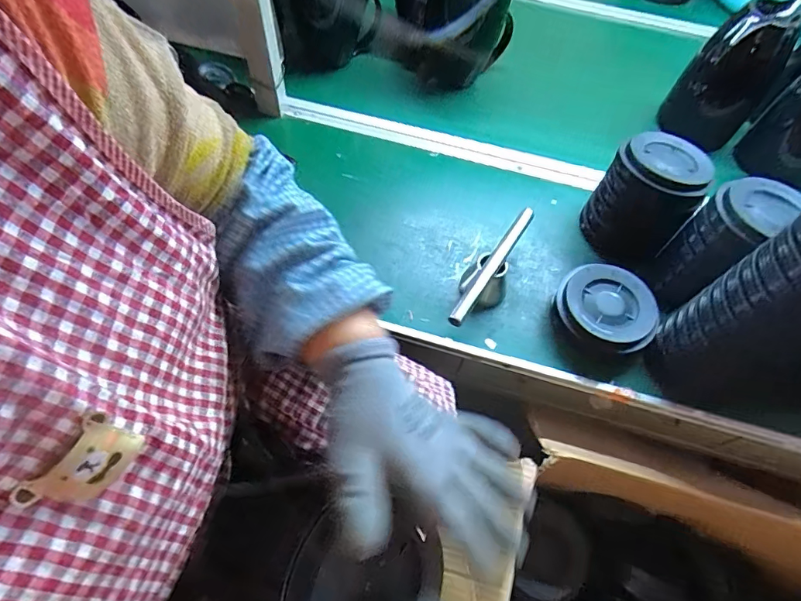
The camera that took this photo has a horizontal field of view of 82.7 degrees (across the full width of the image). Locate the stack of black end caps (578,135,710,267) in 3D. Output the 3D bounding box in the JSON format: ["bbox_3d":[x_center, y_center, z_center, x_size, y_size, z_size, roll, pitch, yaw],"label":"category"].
[{"bbox_3d":[0.326,-0.136,0.621,0.110,0.135,0.111,30,61,13],"label":"stack of black end caps"}]

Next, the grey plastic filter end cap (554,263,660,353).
[{"bbox_3d":[0.256,0.007,0.562,0.115,0.023,0.106,2,59,-3],"label":"grey plastic filter end cap"}]

